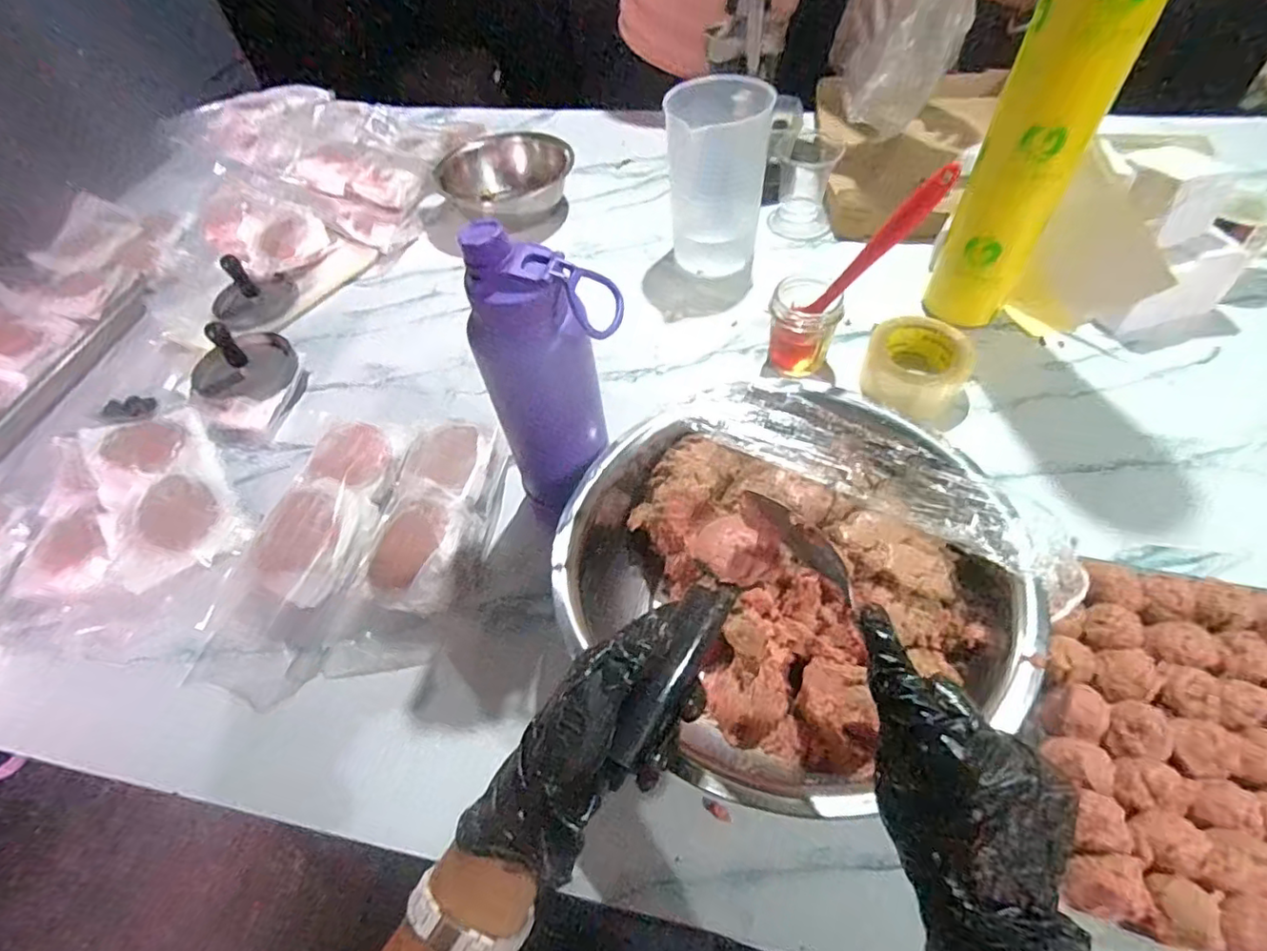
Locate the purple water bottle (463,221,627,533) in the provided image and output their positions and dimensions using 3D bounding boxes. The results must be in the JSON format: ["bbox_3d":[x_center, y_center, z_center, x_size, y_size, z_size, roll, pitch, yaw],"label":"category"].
[{"bbox_3d":[-0.060,-0.055,0.501,0.090,0.301,0.087,34,63,27],"label":"purple water bottle"}]

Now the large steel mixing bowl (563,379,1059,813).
[{"bbox_3d":[0.116,0.078,0.501,0.314,0.110,0.339,-2,54,3],"label":"large steel mixing bowl"}]

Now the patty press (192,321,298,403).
[{"bbox_3d":[-0.472,-0.138,0.715,0.115,0.064,0.102,-39,60,-21],"label":"patty press"}]

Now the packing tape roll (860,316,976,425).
[{"bbox_3d":[0.312,-0.118,0.656,0.114,0.052,0.102,27,61,22],"label":"packing tape roll"}]

